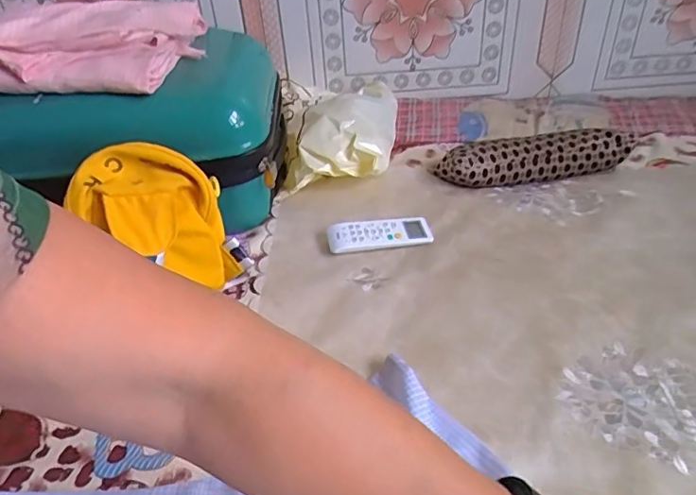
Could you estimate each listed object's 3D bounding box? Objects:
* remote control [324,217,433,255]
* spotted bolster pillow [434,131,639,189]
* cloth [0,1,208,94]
[{"bbox_3d":[0.040,-0.018,0.689,0.130,0.025,0.041,-7,39,-6],"label":"remote control"},{"bbox_3d":[0.286,-0.136,0.809,0.293,0.051,0.069,-6,38,-5],"label":"spotted bolster pillow"},{"bbox_3d":[-0.306,-0.249,0.646,0.234,0.056,0.188,-5,39,-1],"label":"cloth"}]

